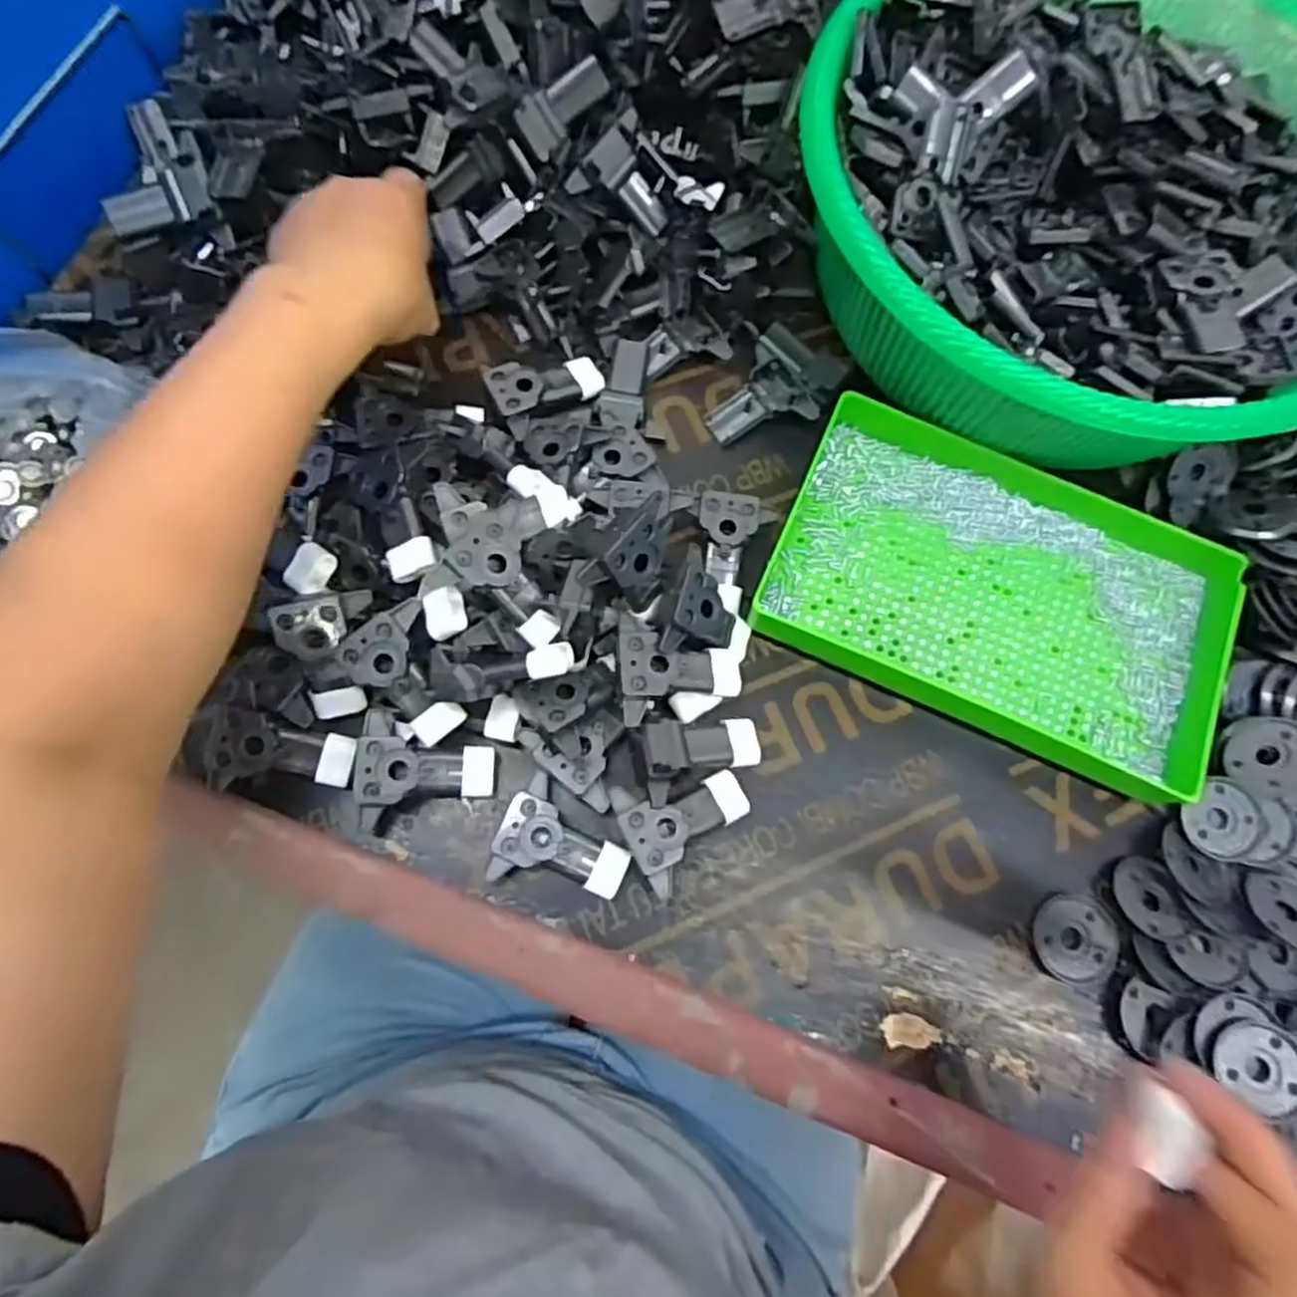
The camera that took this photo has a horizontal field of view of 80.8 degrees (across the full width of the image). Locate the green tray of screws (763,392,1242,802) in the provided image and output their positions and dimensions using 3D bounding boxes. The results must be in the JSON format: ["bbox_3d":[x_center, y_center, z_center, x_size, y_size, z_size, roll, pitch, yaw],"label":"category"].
[{"bbox_3d":[0.197,-0.038,0.425,0.245,0.030,0.164,25,74,4],"label":"green tray of screws"}]

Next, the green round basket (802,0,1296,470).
[{"bbox_3d":[0.243,-0.254,0.416,0.309,0.108,0.314,1,74,-3],"label":"green round basket"}]

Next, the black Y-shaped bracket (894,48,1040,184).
[{"bbox_3d":[0.156,-0.260,0.377,0.057,0.022,0.049,-7,115,-1],"label":"black Y-shaped bracket"}]

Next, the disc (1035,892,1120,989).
[{"bbox_3d":[0.220,0.149,0.392,0.040,0.007,0.043,1,74,-3],"label":"disc"}]

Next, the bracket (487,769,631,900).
[{"bbox_3d":[-0.040,0.096,0.378,0.064,0.020,0.051,17,74,2],"label":"bracket"}]

